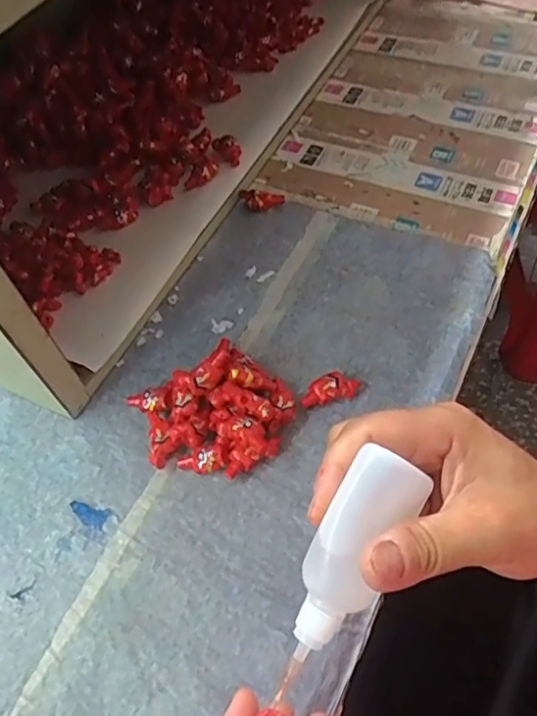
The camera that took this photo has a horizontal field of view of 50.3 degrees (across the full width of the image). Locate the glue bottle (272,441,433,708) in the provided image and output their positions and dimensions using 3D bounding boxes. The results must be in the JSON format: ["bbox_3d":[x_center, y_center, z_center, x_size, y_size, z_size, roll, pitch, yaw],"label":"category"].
[{"bbox_3d":[0.029,0.085,0.226,0.029,0.025,0.098,26,88,15],"label":"glue bottle"}]

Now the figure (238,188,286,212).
[{"bbox_3d":[-0.006,-0.129,0.470,0.037,0.013,0.016,12,61,8],"label":"figure"}]

